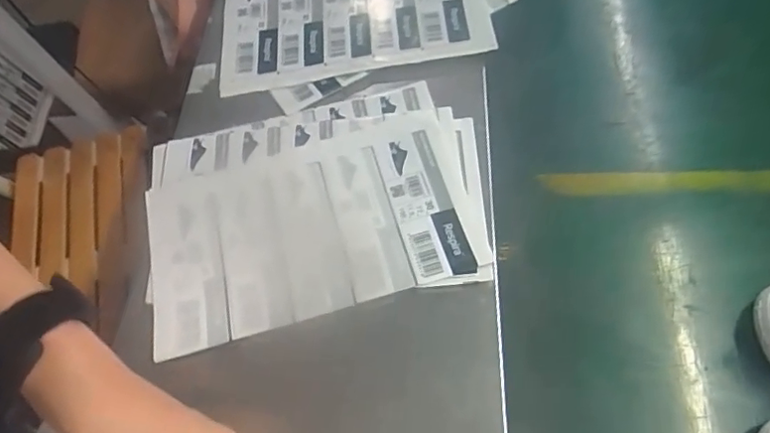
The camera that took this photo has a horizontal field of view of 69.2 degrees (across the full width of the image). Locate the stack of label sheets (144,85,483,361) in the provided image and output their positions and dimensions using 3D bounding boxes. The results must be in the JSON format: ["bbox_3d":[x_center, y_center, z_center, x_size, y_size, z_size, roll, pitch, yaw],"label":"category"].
[{"bbox_3d":[-0.054,-0.012,0.417,0.247,0.012,0.179,-15,59,0],"label":"stack of label sheets"}]

